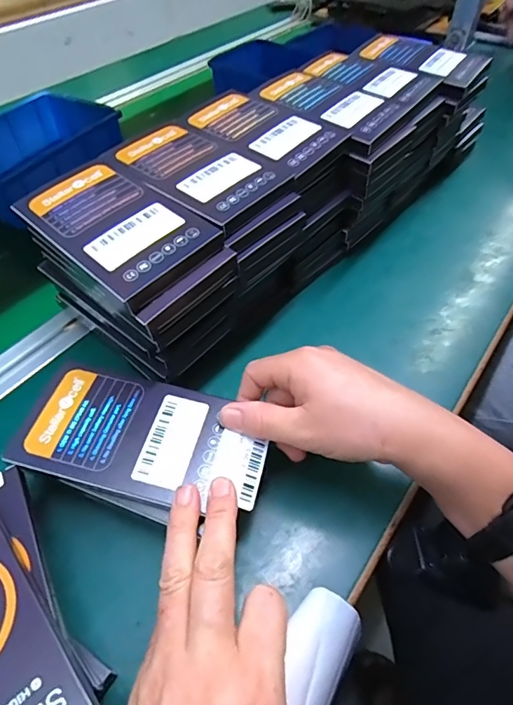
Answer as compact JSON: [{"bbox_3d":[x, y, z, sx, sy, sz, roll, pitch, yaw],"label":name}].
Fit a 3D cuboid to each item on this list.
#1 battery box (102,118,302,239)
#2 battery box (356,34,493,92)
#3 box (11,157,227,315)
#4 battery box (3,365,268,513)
[{"bbox_3d":[-0.046,-0.137,0.337,0.131,0.011,0.079,36,61,24],"label":"battery box"},{"bbox_3d":[0.175,-0.311,0.469,0.123,0.007,0.078,31,59,21],"label":"battery box"},{"bbox_3d":[-0.094,-0.083,0.300,0.130,0.017,0.080,37,61,24],"label":"box"},{"bbox_3d":[-0.070,0.054,0.285,0.148,0.013,0.074,11,54,7],"label":"battery box"}]

